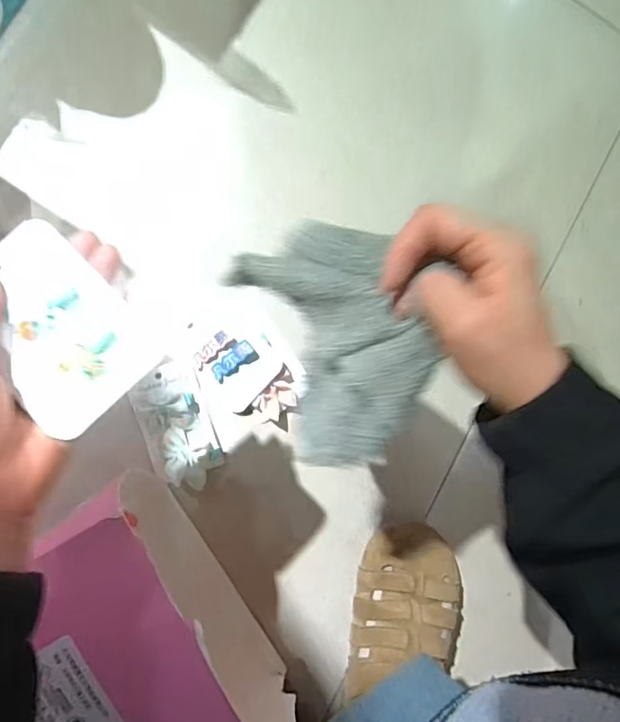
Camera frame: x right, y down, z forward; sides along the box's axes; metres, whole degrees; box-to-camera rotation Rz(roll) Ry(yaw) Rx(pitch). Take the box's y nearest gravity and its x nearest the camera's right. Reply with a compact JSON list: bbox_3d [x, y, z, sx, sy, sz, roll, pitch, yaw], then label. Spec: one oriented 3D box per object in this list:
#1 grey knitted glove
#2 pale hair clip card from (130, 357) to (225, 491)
[{"bbox_3d":[0.020,-0.012,0.308,0.089,0.025,0.133,-23,87,24],"label":"grey knitted glove"},{"bbox_3d":[-0.118,0.057,0.483,0.060,0.022,0.111,-17,95,-8],"label":"pale hair clip card"}]

